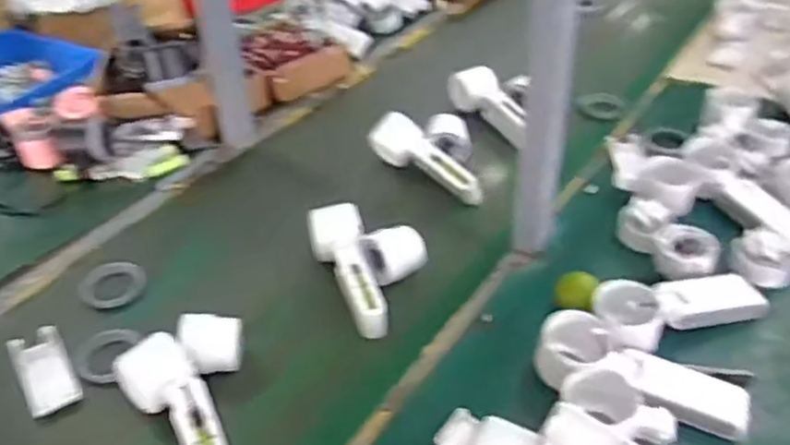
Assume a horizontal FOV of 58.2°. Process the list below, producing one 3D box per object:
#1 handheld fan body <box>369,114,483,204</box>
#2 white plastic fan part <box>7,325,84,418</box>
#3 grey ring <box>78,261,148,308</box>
[{"bbox_3d":[0.044,-0.081,0.888,0.162,0.067,0.045,27,47,33],"label":"handheld fan body"},{"bbox_3d":[-0.330,0.139,0.670,0.046,0.015,0.103,-23,42,-24],"label":"white plastic fan part"},{"bbox_3d":[-0.301,0.066,0.757,0.068,0.006,0.071,-2,38,1],"label":"grey ring"}]

